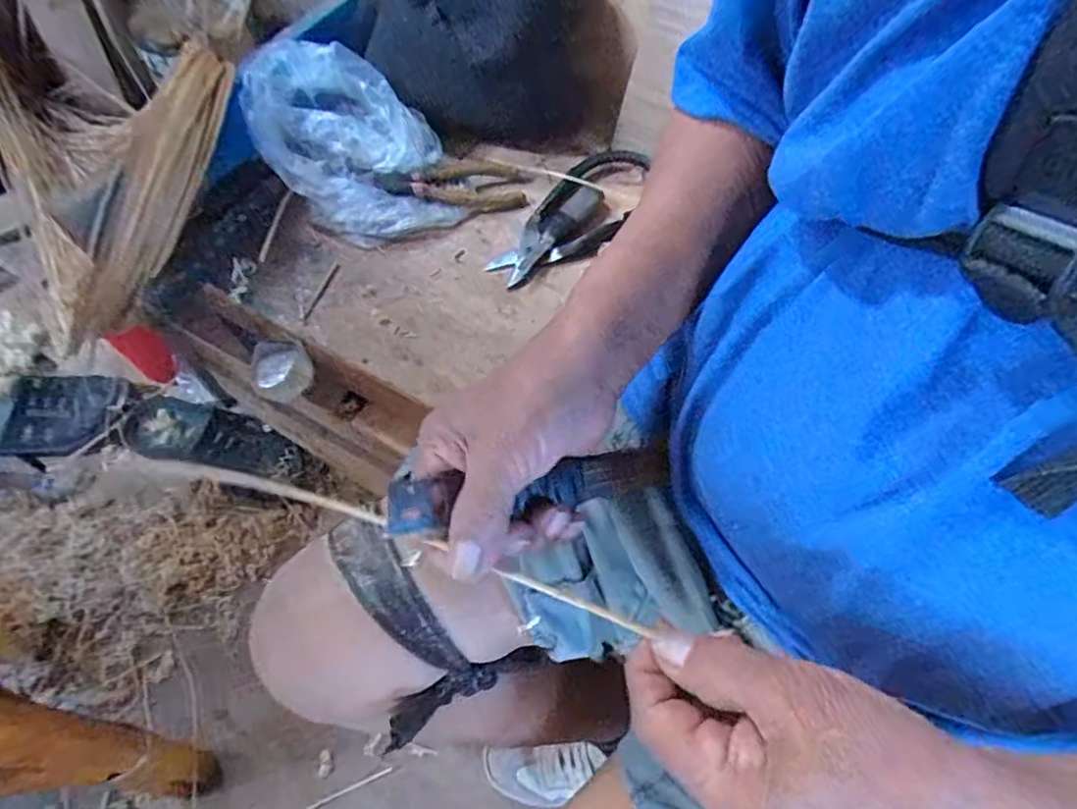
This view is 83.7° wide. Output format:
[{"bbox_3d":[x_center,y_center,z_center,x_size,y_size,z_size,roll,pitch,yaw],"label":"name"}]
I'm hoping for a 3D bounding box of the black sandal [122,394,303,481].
[{"bbox_3d":[-0.418,0.042,0.760,0.243,0.064,0.092,16,60,6],"label":"black sandal"}]

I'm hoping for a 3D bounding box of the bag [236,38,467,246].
[{"bbox_3d":[-0.181,-0.250,0.586,0.162,0.098,0.184,-24,67,-14],"label":"bag"}]

